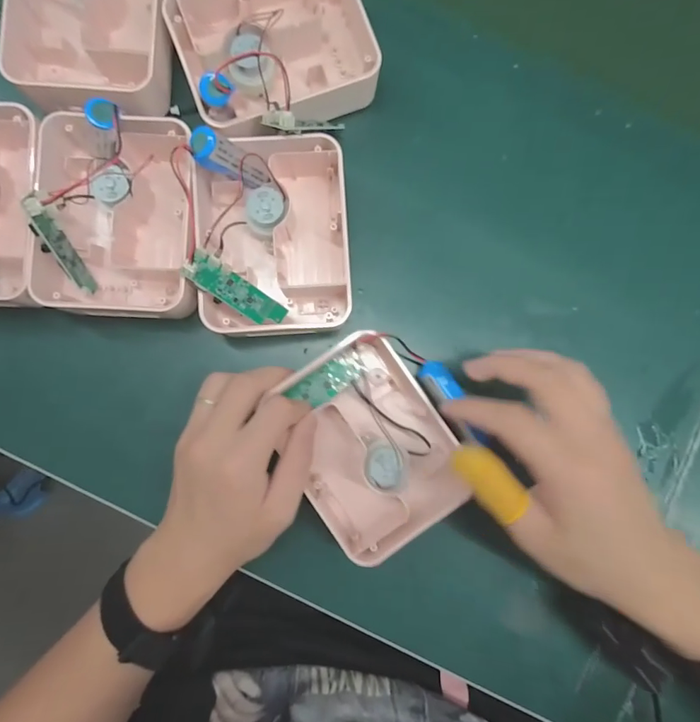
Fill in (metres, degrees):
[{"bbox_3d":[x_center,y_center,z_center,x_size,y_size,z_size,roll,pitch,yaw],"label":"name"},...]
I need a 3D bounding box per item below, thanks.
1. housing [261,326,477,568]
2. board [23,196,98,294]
[{"bbox_3d":[0.014,0.055,0.325,0.101,0.034,0.130,-30,87,-6],"label":"housing"},{"bbox_3d":[-0.182,-0.070,0.303,0.010,0.070,0.023,-19,46,-5],"label":"board"}]

